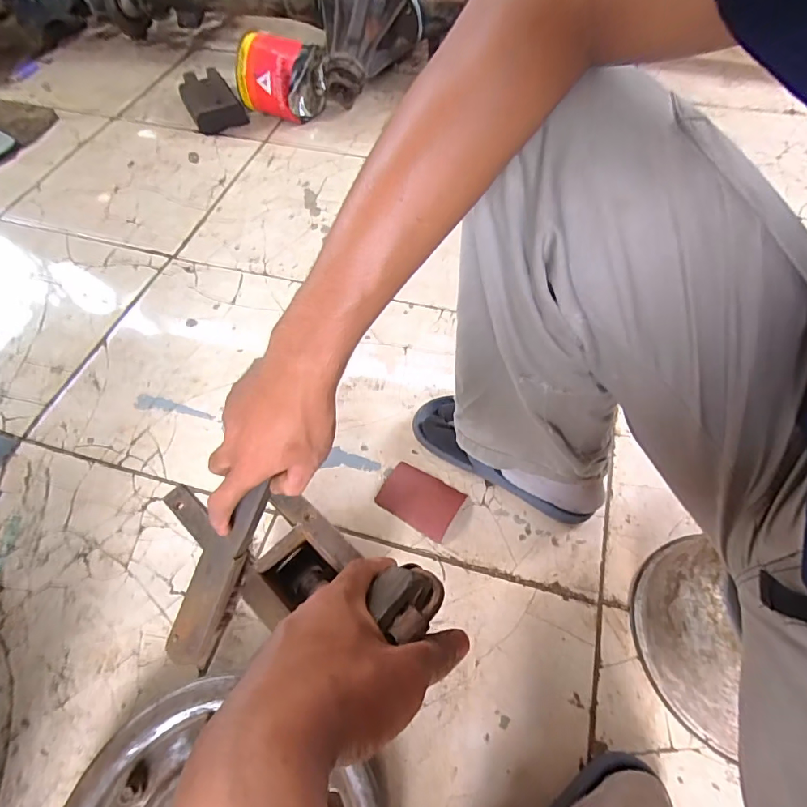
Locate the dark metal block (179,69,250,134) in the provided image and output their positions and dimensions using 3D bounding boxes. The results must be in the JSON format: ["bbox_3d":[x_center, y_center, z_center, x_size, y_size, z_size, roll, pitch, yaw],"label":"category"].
[{"bbox_3d":[-0.460,-0.720,1.121,0.115,0.061,0.194,-28,62,-17],"label":"dark metal block"}]

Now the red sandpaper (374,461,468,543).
[{"bbox_3d":[0.021,0.124,0.623,0.104,0.004,0.071,26,62,20],"label":"red sandpaper"}]

